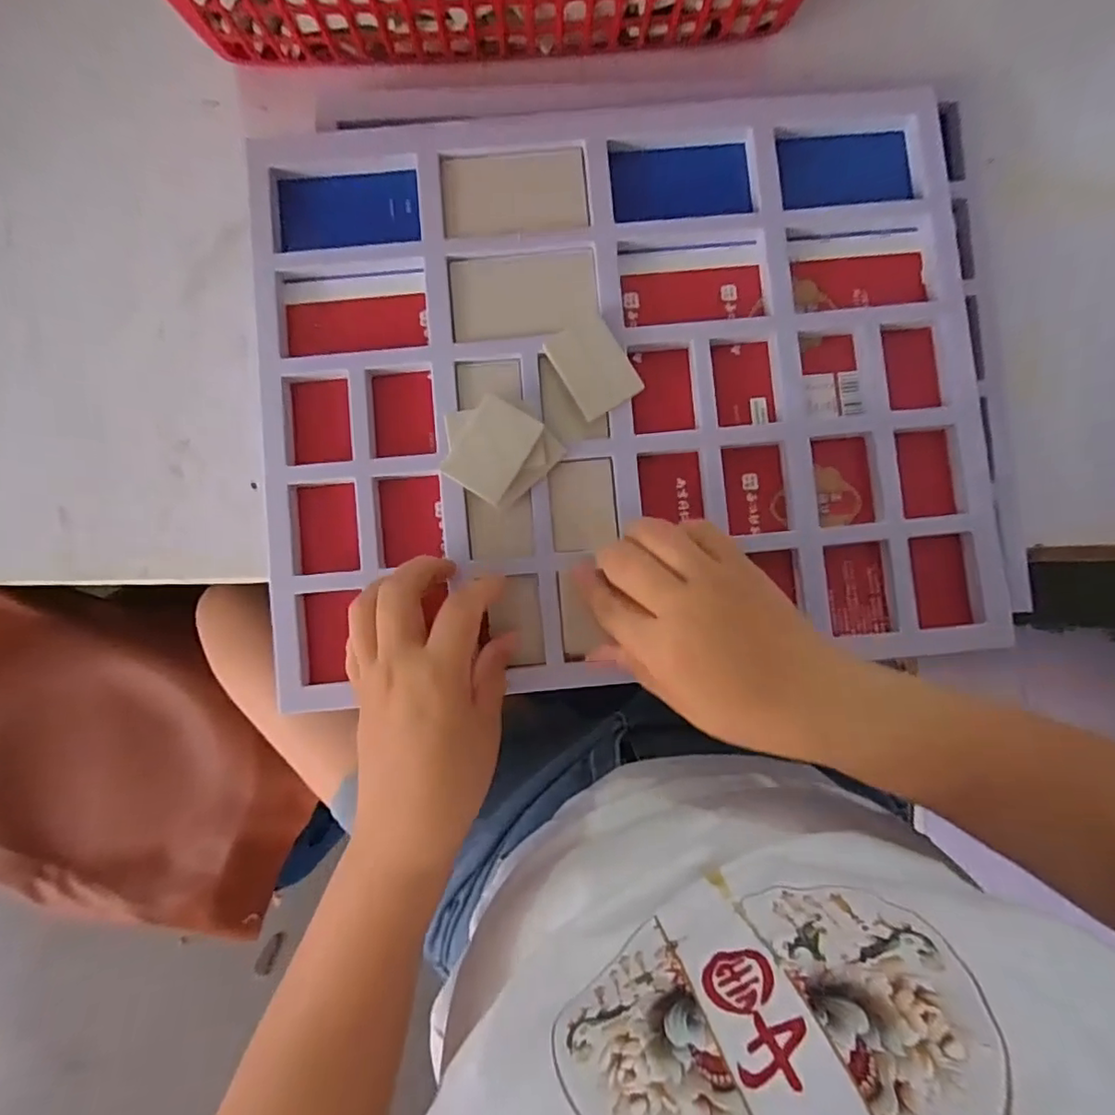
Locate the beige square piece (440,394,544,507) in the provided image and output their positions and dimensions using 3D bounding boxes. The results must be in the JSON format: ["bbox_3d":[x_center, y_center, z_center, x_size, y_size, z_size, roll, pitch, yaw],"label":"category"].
[{"bbox_3d":[-0.037,-0.061,0.331,0.038,0.004,0.053,30,90,-1],"label":"beige square piece"}]

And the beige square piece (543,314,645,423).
[{"bbox_3d":[0.021,-0.113,0.348,0.039,0.010,0.054,-29,87,-4],"label":"beige square piece"}]

